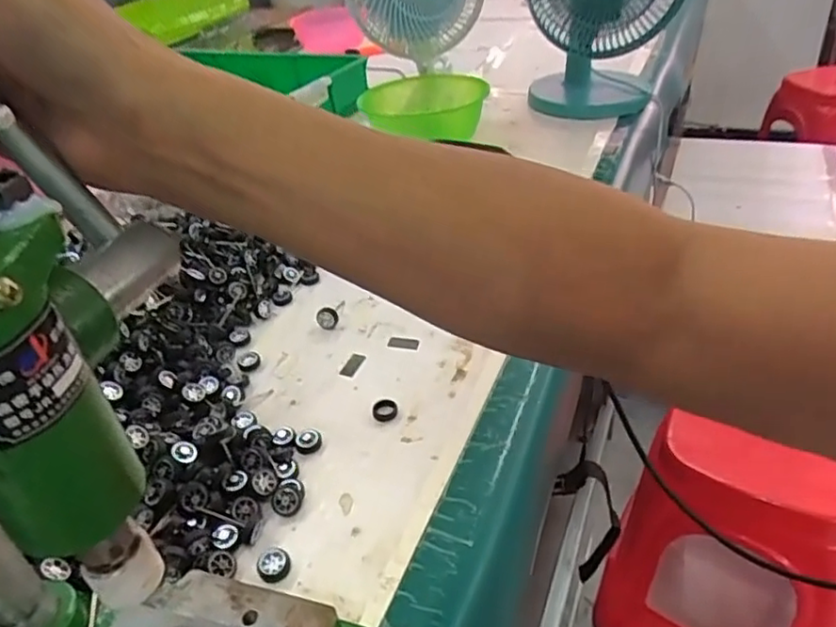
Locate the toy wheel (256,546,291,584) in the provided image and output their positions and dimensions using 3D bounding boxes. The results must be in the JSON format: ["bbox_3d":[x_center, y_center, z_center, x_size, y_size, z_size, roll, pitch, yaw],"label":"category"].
[{"bbox_3d":[-0.089,0.156,0.384,0.019,0.011,0.018,-3,36,2],"label":"toy wheel"}]

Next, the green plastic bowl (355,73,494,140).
[{"bbox_3d":[0.009,-0.304,0.929,0.189,0.051,0.185,-10,35,-5],"label":"green plastic bowl"}]

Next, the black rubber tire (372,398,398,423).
[{"bbox_3d":[-0.026,0.076,0.489,0.020,0.008,0.018,-9,36,-6],"label":"black rubber tire"}]

